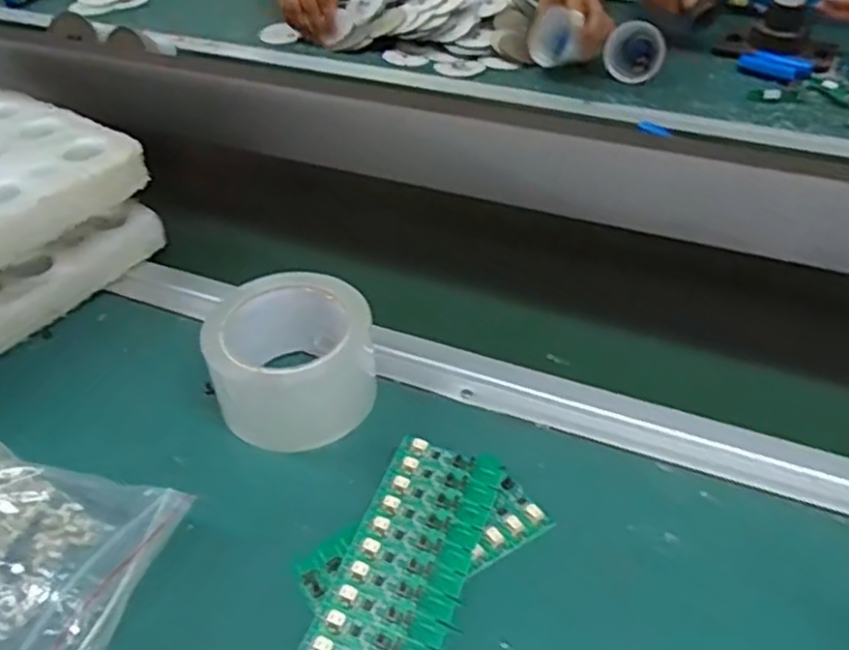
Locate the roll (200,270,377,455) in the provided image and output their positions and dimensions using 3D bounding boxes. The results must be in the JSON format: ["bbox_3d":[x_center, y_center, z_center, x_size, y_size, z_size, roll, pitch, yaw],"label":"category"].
[{"bbox_3d":[-0.082,0.026,0.471,0.098,0.070,0.099,-1,41,1],"label":"roll"}]

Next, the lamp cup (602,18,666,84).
[{"bbox_3d":[0.251,-0.335,0.891,0.066,0.057,0.064,2,41,3],"label":"lamp cup"}]

